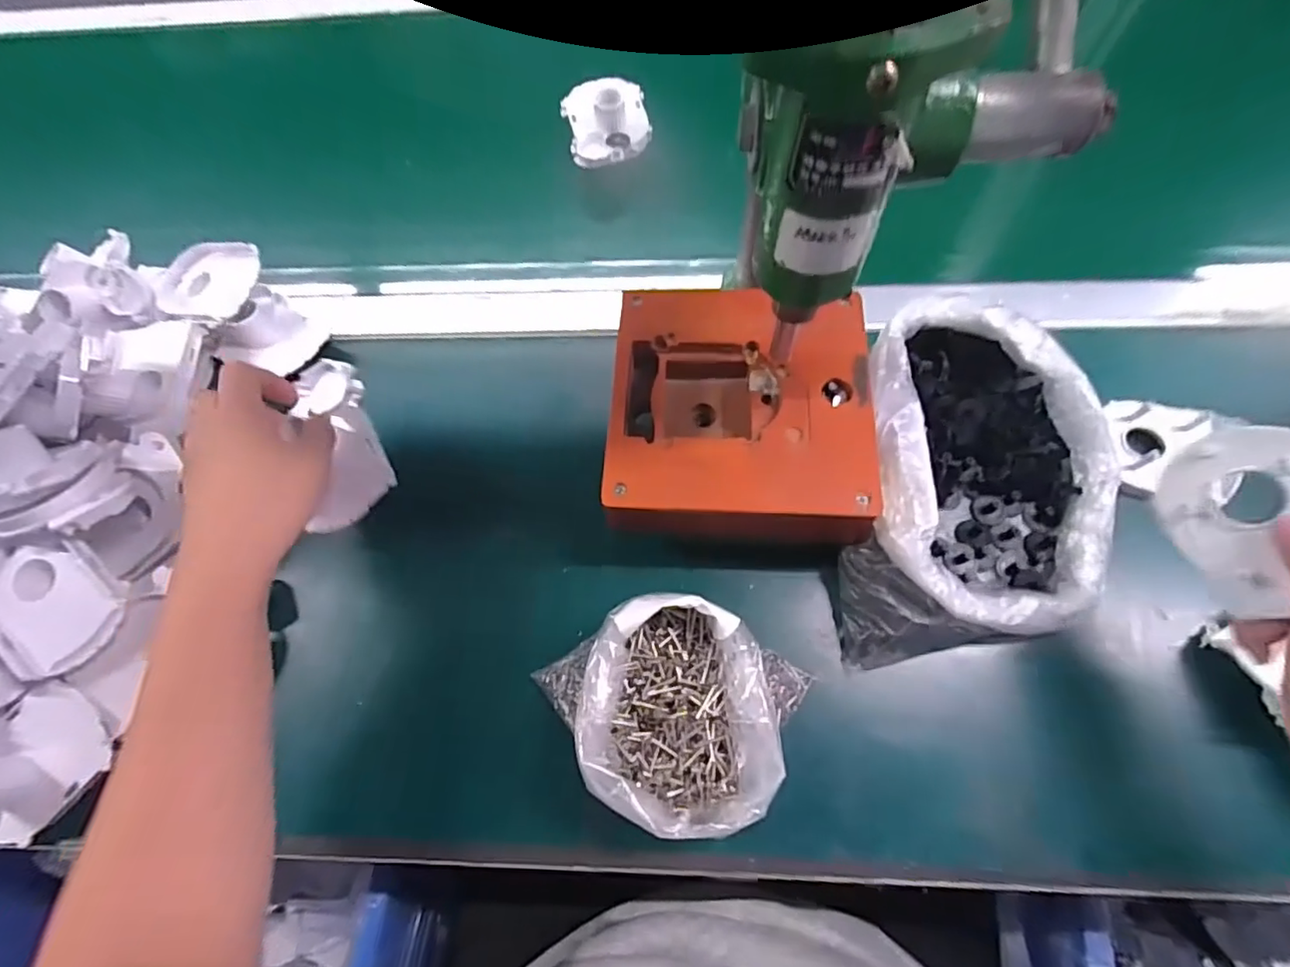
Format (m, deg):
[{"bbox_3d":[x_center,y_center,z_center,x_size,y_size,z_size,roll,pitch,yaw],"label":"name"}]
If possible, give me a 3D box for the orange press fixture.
[{"bbox_3d":[0.056,-0.041,0.358,0.148,0.042,0.154,1,67,3],"label":"orange press fixture"}]

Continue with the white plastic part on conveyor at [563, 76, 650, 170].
[{"bbox_3d":[-0.033,-0.313,0.497,0.070,0.031,0.090,-7,66,0],"label":"white plastic part on conveyor"}]

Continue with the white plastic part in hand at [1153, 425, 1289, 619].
[{"bbox_3d":[0.274,0.012,0.260,0.013,0.067,0.077,13,53,-35],"label":"white plastic part in hand"}]

